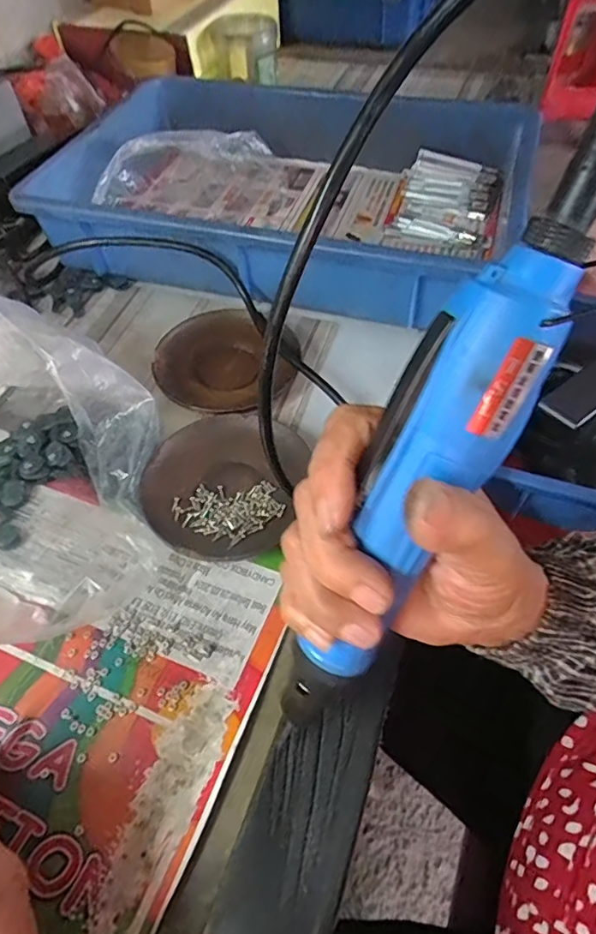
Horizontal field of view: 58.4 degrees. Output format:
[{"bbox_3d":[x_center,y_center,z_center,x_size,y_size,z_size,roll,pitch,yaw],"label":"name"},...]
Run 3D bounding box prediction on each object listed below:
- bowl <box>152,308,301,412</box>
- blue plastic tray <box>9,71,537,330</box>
[{"bbox_3d":[-0.060,-0.088,0.438,0.111,0.022,0.101,-1,54,1],"label":"bowl"},{"bbox_3d":[-0.013,-0.277,0.536,0.442,0.083,0.296,14,56,12],"label":"blue plastic tray"}]

